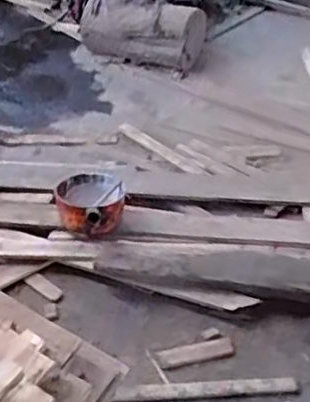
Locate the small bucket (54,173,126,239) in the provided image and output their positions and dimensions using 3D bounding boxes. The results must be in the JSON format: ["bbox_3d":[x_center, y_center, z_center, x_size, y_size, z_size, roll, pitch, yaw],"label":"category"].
[{"bbox_3d":[-0.205,0.010,1.933,0.203,0.115,0.221,-2,38,1],"label":"small bucket"}]

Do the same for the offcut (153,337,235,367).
[{"bbox_3d":[0.111,0.407,1.722,0.213,0.017,0.058,-9,43,-15],"label":"offcut"}]

